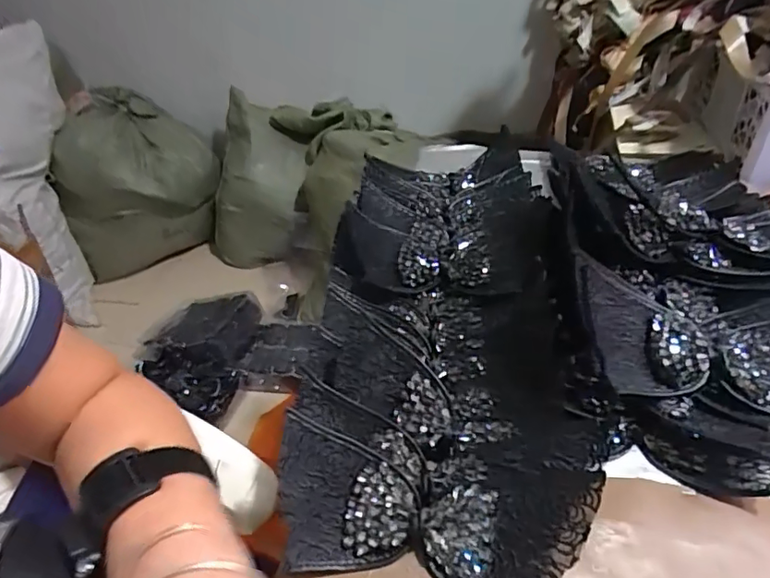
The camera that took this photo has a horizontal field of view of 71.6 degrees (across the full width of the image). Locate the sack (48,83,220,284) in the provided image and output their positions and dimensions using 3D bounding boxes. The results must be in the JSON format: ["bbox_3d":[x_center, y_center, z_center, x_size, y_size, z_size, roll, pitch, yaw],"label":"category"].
[{"bbox_3d":[-0.746,-0.311,1.669,0.437,0.463,0.375,-10,41,-9],"label":"sack"}]

